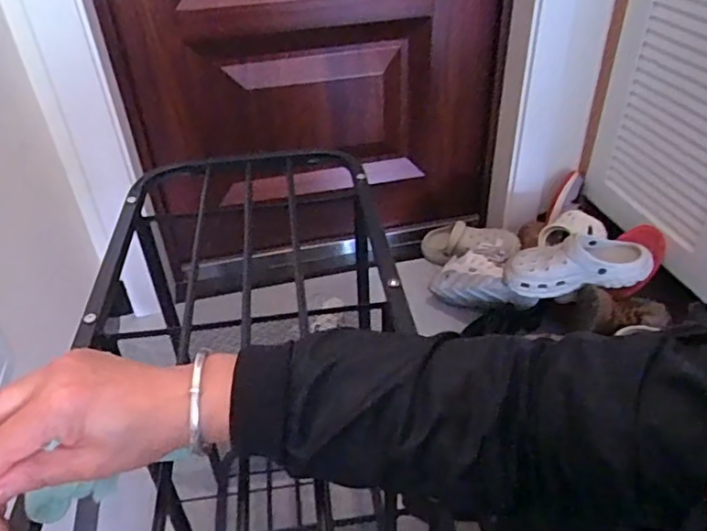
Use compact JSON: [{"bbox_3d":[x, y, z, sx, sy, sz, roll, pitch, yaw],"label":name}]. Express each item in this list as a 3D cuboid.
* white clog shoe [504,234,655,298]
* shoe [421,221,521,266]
[{"bbox_3d":[0.434,-0.005,1.120,0.267,0.086,0.094,0,37,4],"label":"white clog shoe"},{"bbox_3d":[0.275,-0.050,1.397,0.127,0.083,0.286,-29,19,-30],"label":"shoe"}]

